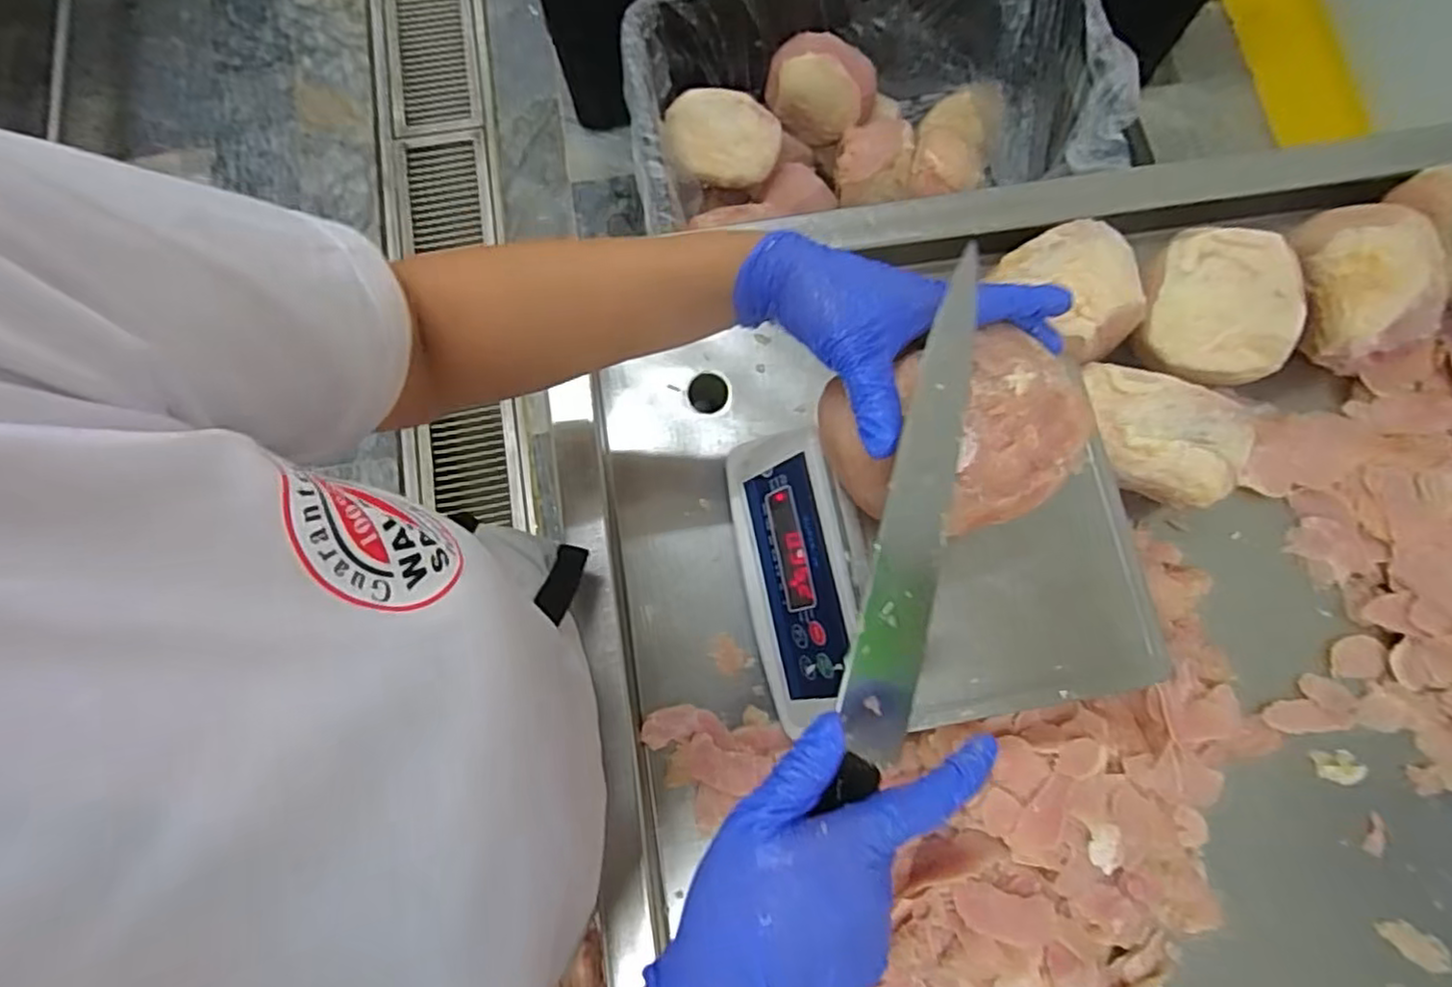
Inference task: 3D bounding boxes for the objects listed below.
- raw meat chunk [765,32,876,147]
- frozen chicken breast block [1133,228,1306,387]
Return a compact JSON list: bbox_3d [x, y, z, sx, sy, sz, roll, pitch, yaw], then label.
[{"bbox_3d":[0.120,-0.503,0.866,0.131,0.092,0.094,19,80,4],"label":"raw meat chunk"},{"bbox_3d":[0.398,-0.148,0.560,0.118,0.049,0.114,9,101,9],"label":"frozen chicken breast block"}]

